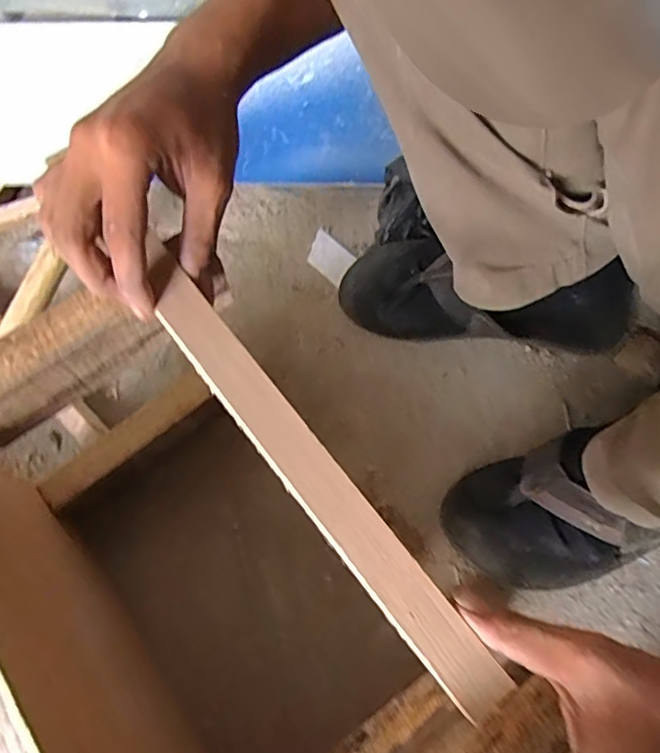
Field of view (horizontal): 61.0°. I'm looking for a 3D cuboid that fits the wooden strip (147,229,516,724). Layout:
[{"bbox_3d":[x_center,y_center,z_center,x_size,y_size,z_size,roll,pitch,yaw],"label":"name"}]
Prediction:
[{"bbox_3d":[-0.016,0.040,0.281,0.027,0.011,0.276,-36,75,-14],"label":"wooden strip"}]

